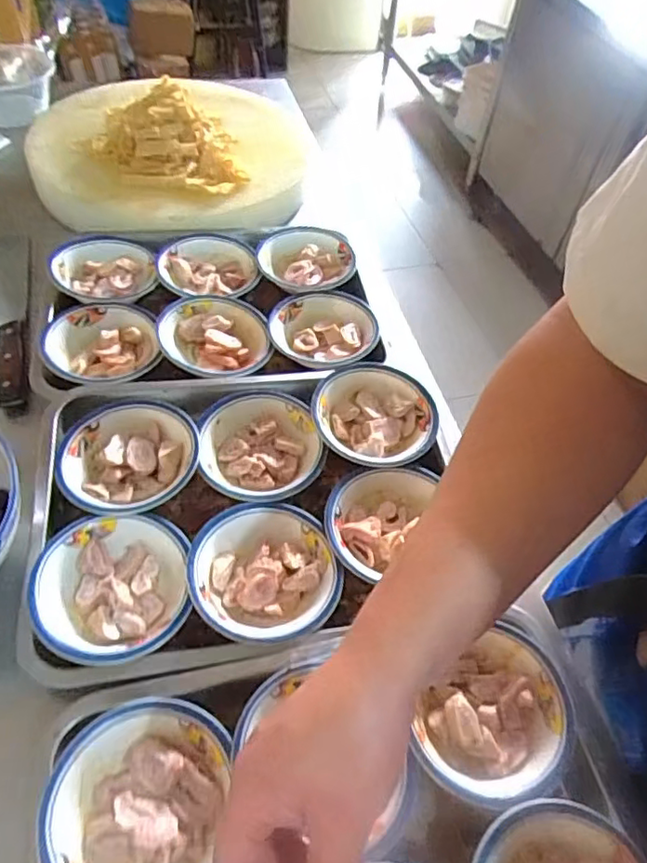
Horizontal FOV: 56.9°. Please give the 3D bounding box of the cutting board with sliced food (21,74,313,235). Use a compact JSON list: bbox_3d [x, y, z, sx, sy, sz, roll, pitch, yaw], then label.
[{"bbox_3d":[-0.230,-0.428,0.869,0.388,0.092,0.379,1,52,-5],"label":"cutting board with sliced food"}]

